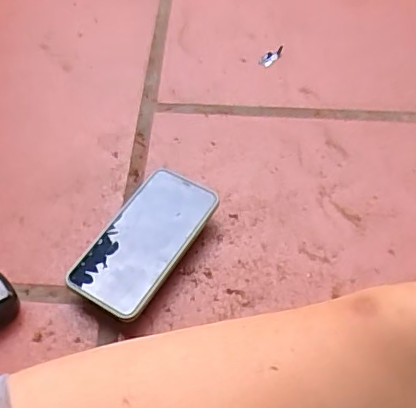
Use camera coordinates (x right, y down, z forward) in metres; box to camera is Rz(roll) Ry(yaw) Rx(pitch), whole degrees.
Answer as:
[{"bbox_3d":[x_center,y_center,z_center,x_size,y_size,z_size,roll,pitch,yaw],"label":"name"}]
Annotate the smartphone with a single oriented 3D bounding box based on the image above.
[{"bbox_3d":[-0.060,0.031,0.521,0.079,0.011,0.151,23,58,21],"label":"smartphone"}]

